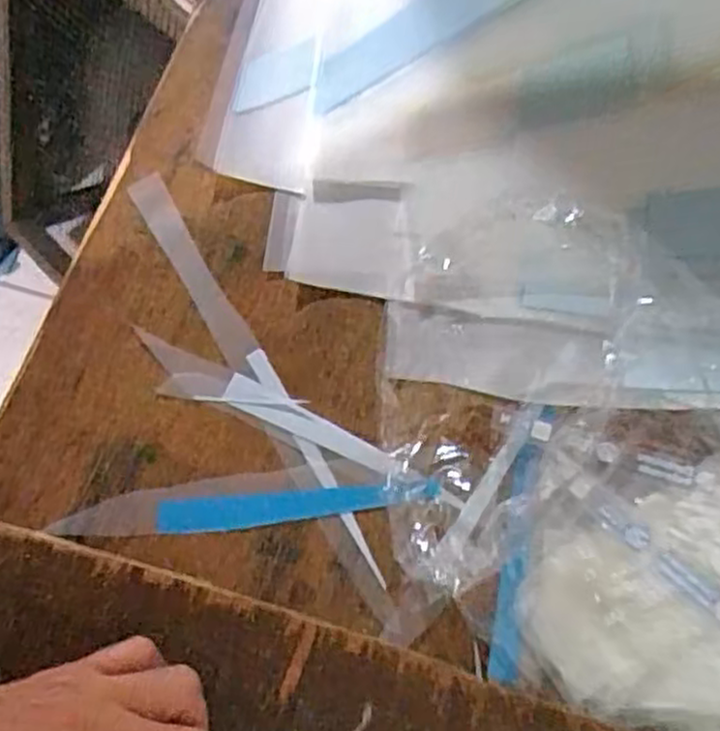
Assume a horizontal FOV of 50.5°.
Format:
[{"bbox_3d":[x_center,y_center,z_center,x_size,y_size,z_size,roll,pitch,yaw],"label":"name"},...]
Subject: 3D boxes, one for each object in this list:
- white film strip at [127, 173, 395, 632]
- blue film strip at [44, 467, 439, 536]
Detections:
[{"bbox_3d":[-0.061,0.007,0.455,0.021,0.005,0.313,-31,73,-7],"label":"white film strip"},{"bbox_3d":[-0.063,0.077,0.427,0.205,0.005,0.028,-8,68,0],"label":"blue film strip"}]

